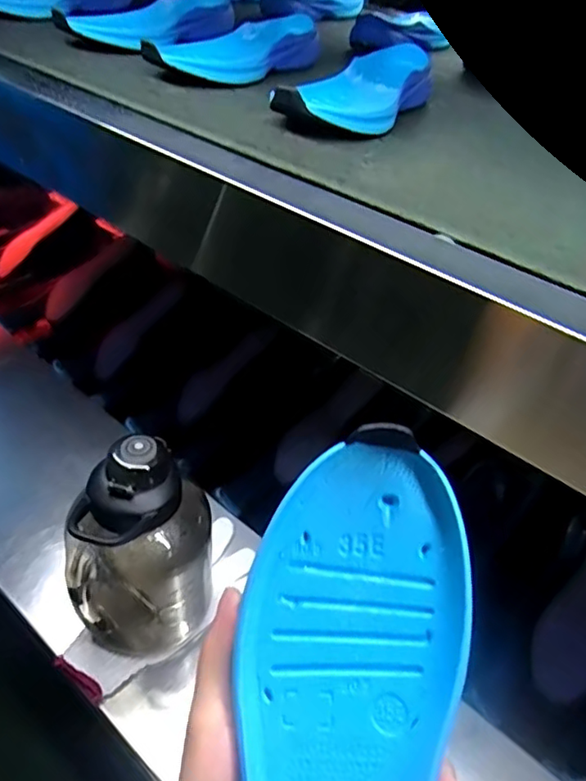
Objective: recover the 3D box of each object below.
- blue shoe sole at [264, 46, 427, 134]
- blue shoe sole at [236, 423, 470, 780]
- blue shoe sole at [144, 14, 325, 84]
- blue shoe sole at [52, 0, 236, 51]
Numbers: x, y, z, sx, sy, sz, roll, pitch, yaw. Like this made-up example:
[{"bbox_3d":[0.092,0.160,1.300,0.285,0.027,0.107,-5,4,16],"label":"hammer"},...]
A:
[{"bbox_3d":[0.068,-0.295,0.563,0.087,0.036,0.241,24,44,19],"label":"blue shoe sole"},{"bbox_3d":[0.020,0.136,0.215,0.085,0.032,0.237,6,74,2],"label":"blue shoe sole"},{"bbox_3d":[-0.058,-0.382,0.646,0.080,0.036,0.229,30,46,25],"label":"blue shoe sole"},{"bbox_3d":[-0.173,-0.456,0.710,0.085,0.029,0.238,35,49,29],"label":"blue shoe sole"}]

